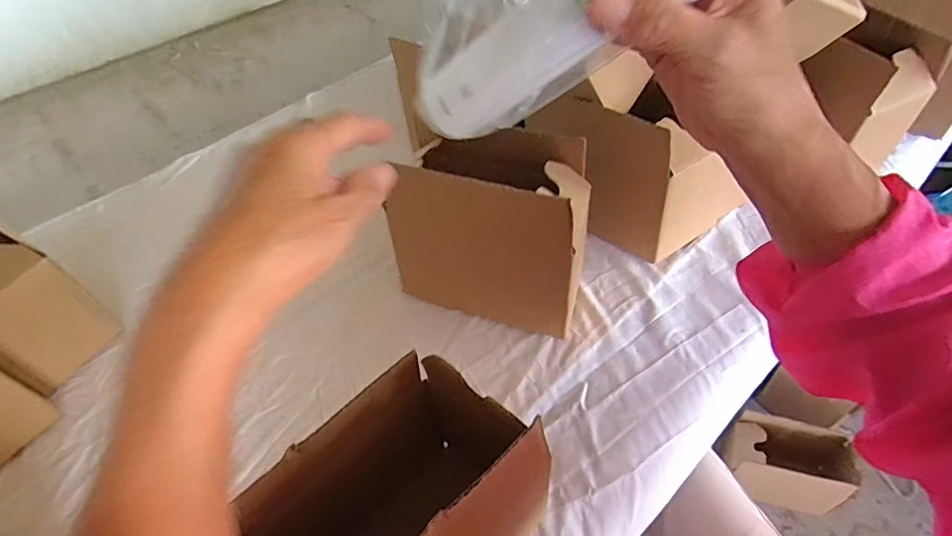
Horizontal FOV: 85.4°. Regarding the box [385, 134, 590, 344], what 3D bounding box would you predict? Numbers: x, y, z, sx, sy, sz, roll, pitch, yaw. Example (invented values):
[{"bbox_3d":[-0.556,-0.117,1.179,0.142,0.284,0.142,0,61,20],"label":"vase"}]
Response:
[{"bbox_3d":[0.015,-0.037,0.475,0.168,0.161,0.092,16,52,17],"label":"box"}]

